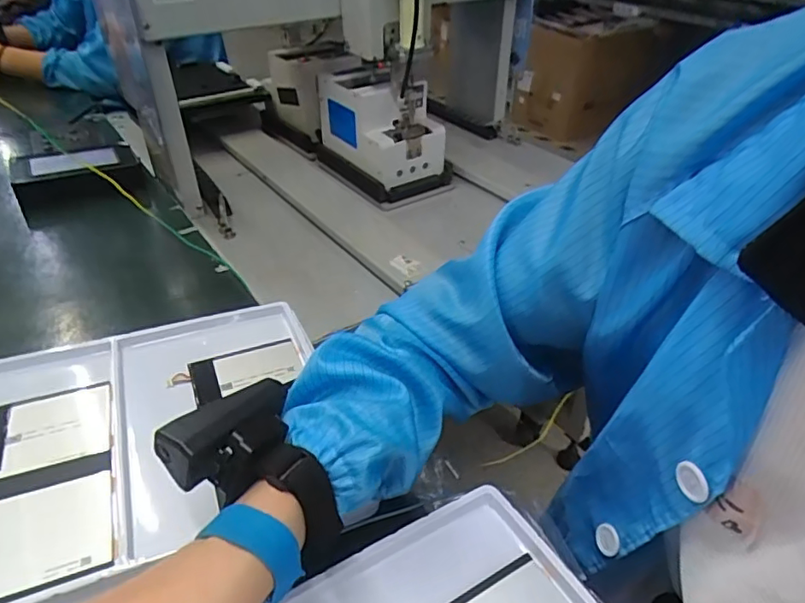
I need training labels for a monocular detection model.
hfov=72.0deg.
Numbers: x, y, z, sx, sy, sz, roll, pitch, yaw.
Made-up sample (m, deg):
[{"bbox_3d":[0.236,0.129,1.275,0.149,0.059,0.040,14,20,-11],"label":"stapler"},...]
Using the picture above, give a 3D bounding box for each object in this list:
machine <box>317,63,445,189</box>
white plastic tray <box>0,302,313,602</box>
[{"bbox_3d":[-0.045,-0.296,0.894,0.133,0.139,0.194,-23,43,-27],"label":"machine"},{"bbox_3d":[-0.218,0.109,0.425,0.315,0.032,0.246,-16,40,-19],"label":"white plastic tray"}]

